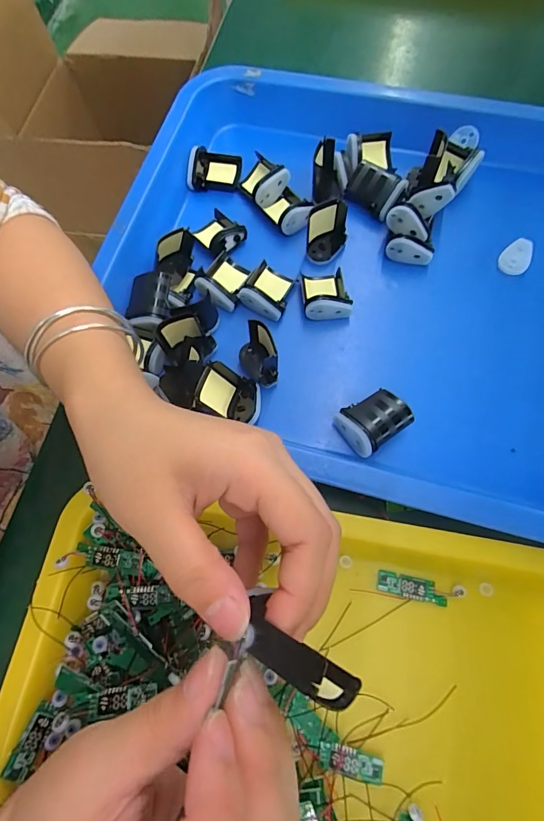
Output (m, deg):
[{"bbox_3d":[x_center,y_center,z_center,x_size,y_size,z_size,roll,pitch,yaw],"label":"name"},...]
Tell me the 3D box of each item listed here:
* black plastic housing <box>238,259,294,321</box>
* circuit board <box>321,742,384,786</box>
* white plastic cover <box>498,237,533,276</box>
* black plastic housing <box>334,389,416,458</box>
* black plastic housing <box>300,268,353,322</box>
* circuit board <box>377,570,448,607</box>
[{"bbox_3d":[-0.004,-0.095,0.310,0.037,0.019,0.045,18,74,8],"label":"black plastic housing"},{"bbox_3d":[0.043,0.193,0.218,0.035,0.004,0.014,12,73,6],"label":"circuit board"},{"bbox_3d":[0.193,-0.121,0.318,0.022,0.007,0.032,32,76,12],"label":"white plastic cover"},{"bbox_3d":[0.069,0.007,0.274,0.044,0.024,0.034,-33,74,-8],"label":"black plastic housing"},{"bbox_3d":[0.040,-0.092,0.308,0.035,0.021,0.041,-8,72,-1],"label":"black plastic housing"},{"bbox_3d":[0.087,0.110,0.249,0.042,0.004,0.013,12,73,6],"label":"circuit board"}]

